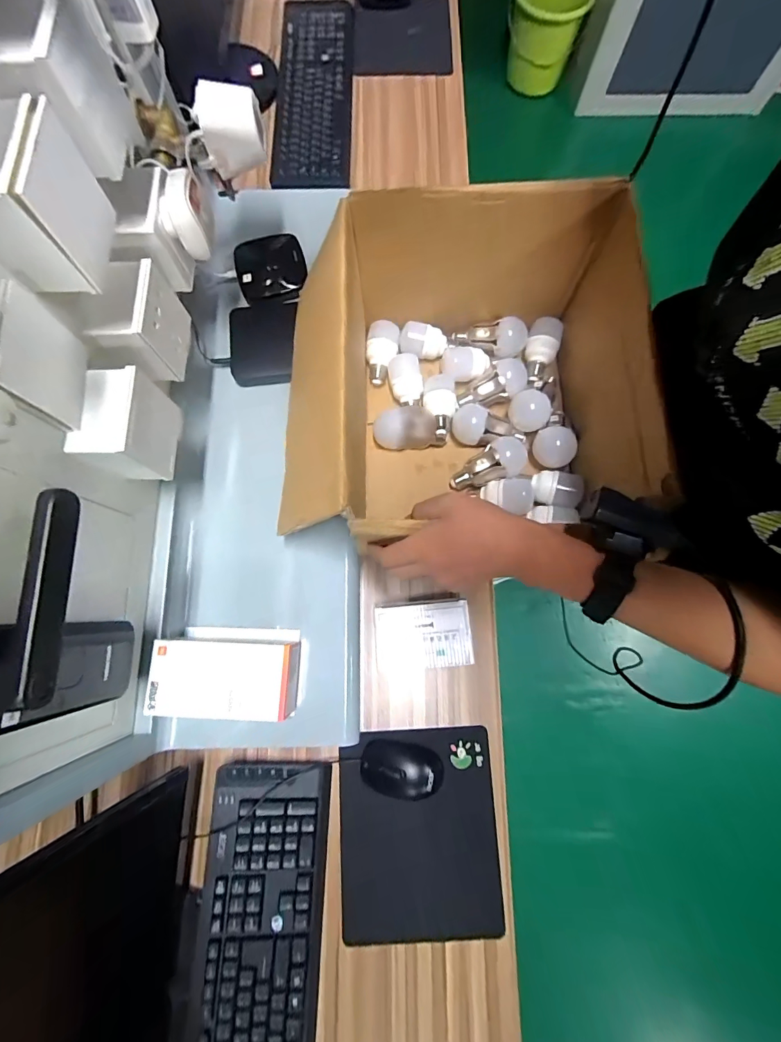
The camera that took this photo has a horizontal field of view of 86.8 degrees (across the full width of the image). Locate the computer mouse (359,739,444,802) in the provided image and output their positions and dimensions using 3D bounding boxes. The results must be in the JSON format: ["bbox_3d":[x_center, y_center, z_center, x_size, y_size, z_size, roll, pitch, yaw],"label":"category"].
[{"bbox_3d":[0.015,0.328,0.541,0.105,0.035,0.063,10,78,1],"label":"computer mouse"}]

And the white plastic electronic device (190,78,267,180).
[{"bbox_3d":[-0.186,-0.469,0.492,0.075,0.055,0.069,-10,78,-3],"label":"white plastic electronic device"}]

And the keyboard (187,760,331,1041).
[{"bbox_3d":[-0.158,0.549,0.479,0.145,0.034,0.488,2,78,-1],"label":"keyboard"}]

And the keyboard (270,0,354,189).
[{"bbox_3d":[-0.151,-0.840,0.803,0.150,0.028,0.495,0,78,-1],"label":"keyboard"}]

